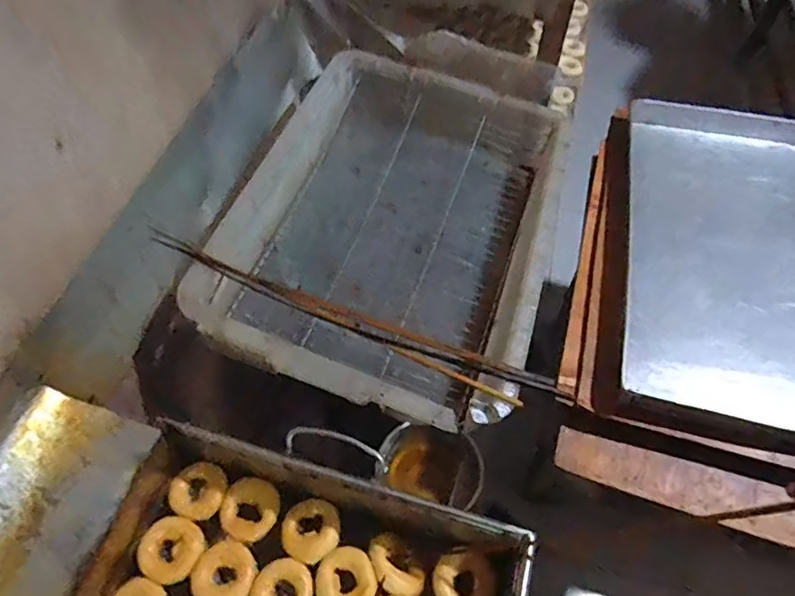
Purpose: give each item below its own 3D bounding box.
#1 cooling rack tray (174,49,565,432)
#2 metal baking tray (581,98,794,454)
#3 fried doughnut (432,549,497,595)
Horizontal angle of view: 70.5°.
[{"bbox_3d":[-0.013,-0.141,0.968,0.517,0.161,0.696,13,57,10],"label":"cooling rack tray"},{"bbox_3d":[0.563,-0.078,0.937,0.427,0.057,0.680,15,54,8],"label":"metal baking tray"},{"bbox_3d":[0.083,0.348,0.690,0.077,0.024,0.070,-1,56,1],"label":"fried doughnut"}]

